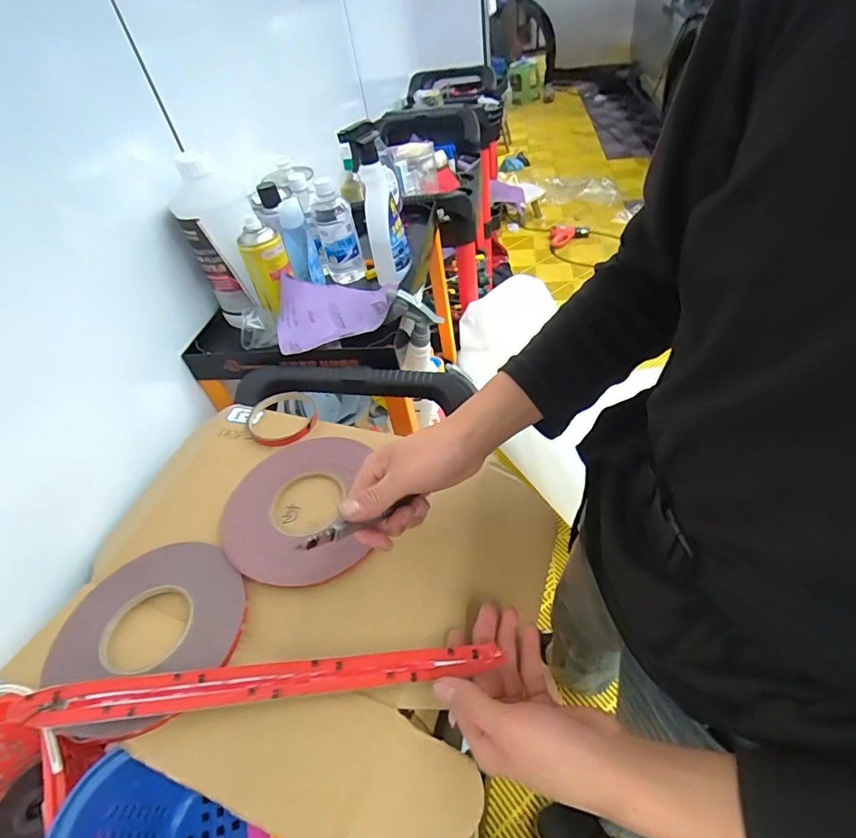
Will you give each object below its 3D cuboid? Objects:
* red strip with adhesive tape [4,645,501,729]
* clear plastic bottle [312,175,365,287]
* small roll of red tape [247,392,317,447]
[{"bbox_3d":[-0.128,0.205,0.369,0.357,0.020,0.026,-5,45,-2],"label":"red strip with adhesive tape"},{"bbox_3d":[-0.167,-0.348,0.883,0.068,0.189,0.081,-13,44,-2],"label":"clear plastic bottle"},{"bbox_3d":[-0.189,-0.001,0.617,0.087,0.015,0.098,-26,46,-15],"label":"small roll of red tape"}]

